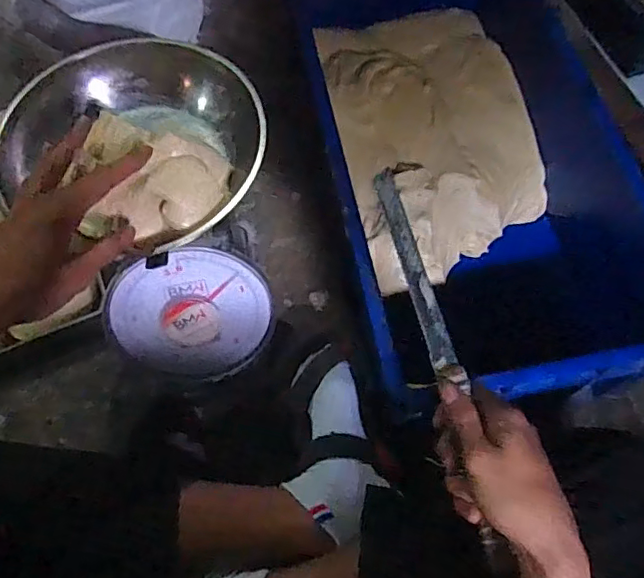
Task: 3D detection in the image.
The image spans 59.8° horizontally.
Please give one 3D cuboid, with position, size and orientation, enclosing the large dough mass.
[{"bbox_3d":[0.158,-0.218,0.799,0.270,0.082,0.416,-11,67,-5],"label":"large dough mass"}]

